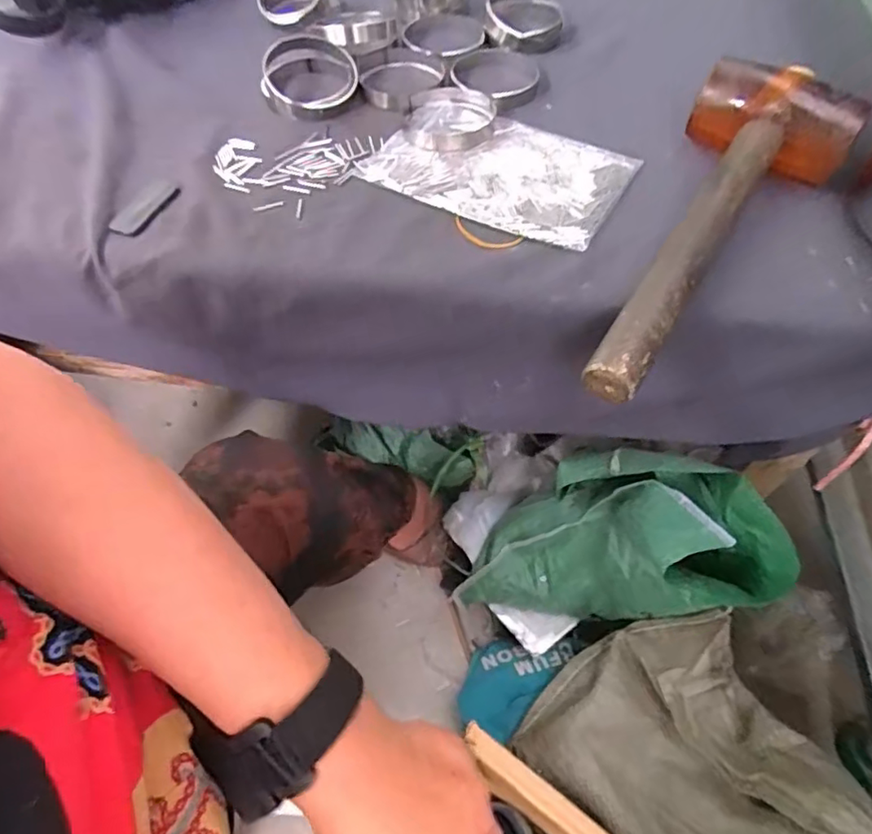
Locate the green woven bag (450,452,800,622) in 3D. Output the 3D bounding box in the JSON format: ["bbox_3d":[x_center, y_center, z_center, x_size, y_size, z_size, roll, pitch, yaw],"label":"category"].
[{"bbox_3d":[0.158,0.119,0.532,0.156,0.297,0.112,25,55,-23],"label":"green woven bag"}]

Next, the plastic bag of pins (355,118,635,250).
[{"bbox_3d":[0.044,-0.177,0.406,0.171,0.005,0.111,25,61,15],"label":"plastic bag of pins"}]

